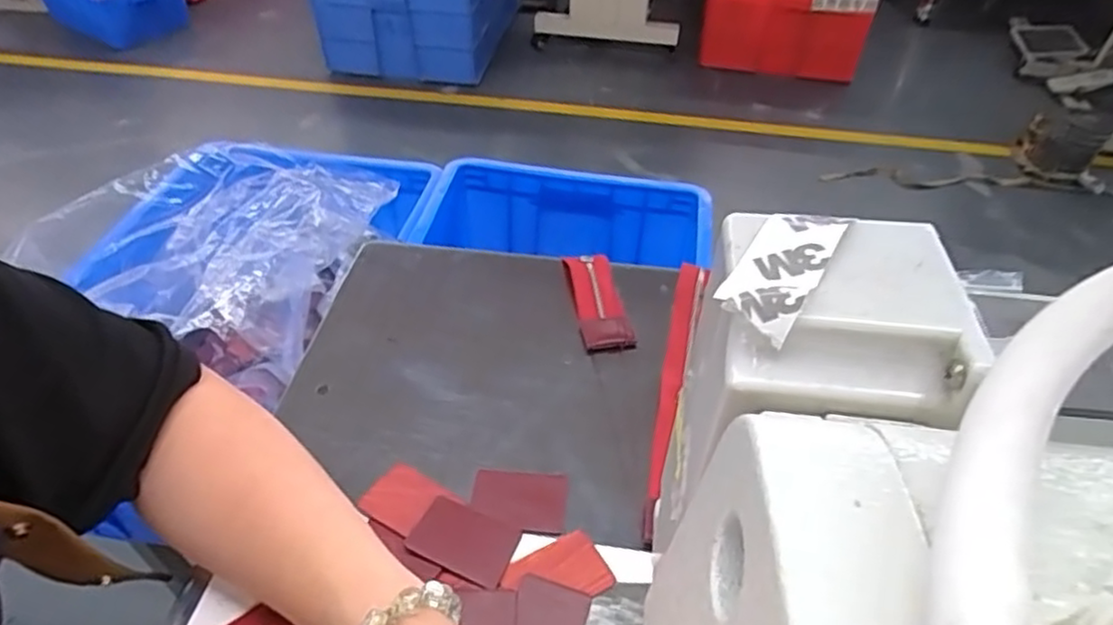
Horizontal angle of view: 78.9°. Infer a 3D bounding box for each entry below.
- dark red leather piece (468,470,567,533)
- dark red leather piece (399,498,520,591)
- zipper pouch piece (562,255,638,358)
[{"bbox_3d":[-0.021,0.102,0.371,0.051,0.004,0.034,5,45,2],"label":"dark red leather piece"},{"bbox_3d":[-0.048,0.118,0.351,0.052,0.004,0.036,17,46,14],"label":"dark red leather piece"},{"bbox_3d":[0.029,-0.008,0.476,0.032,0.012,0.086,-7,46,-10],"label":"zipper pouch piece"}]

